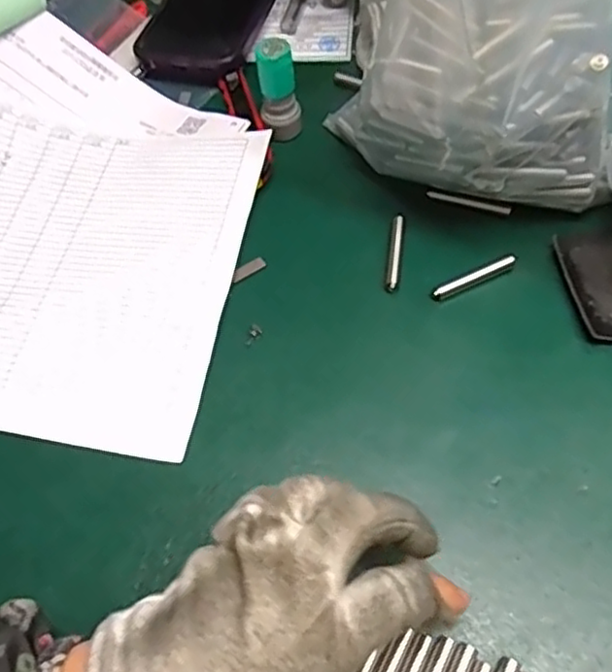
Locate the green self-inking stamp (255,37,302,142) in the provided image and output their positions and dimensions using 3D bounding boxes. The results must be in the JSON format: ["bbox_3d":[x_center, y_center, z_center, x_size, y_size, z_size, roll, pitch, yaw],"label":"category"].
[{"bbox_3d":[-0.016,-0.146,0.410,0.022,0.059,0.024,-8,59,0],"label":"green self-inking stamp"}]

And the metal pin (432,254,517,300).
[{"bbox_3d":[0.091,-0.032,0.365,0.049,0.004,0.008,-23,60,-9],"label":"metal pin"}]

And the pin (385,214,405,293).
[{"bbox_3d":[0.050,-0.046,0.379,0.007,0.004,0.051,6,60,8],"label":"pin"}]

